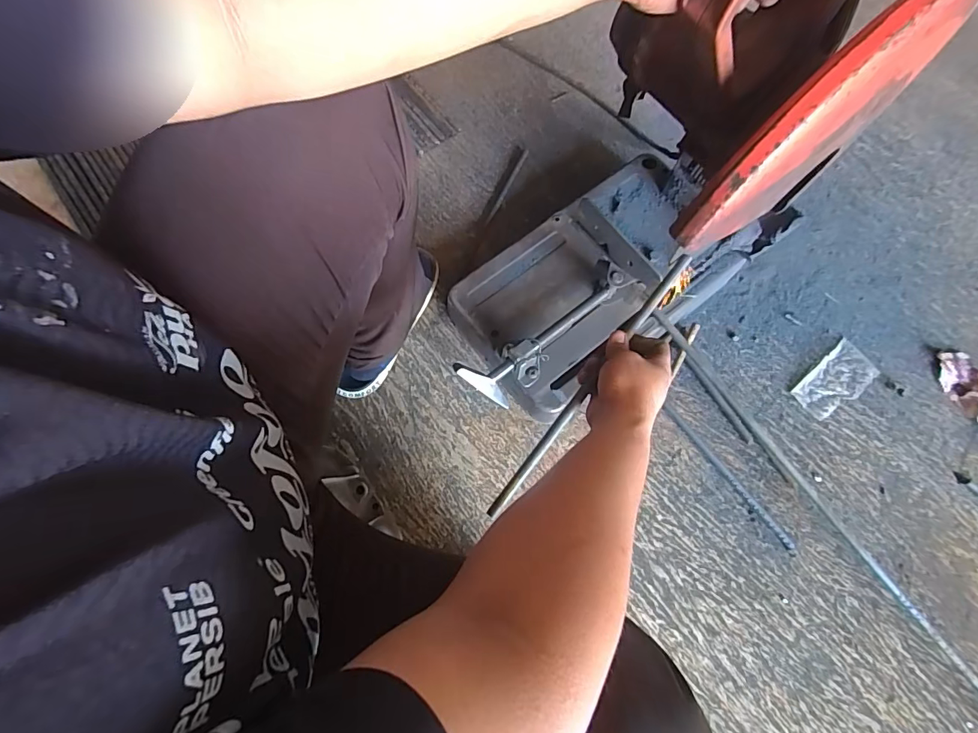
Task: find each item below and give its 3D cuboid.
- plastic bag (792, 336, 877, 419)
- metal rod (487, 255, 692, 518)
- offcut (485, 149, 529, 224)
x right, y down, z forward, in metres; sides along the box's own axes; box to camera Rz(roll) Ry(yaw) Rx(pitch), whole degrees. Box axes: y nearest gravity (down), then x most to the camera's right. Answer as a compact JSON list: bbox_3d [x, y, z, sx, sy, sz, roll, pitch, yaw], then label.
[{"bbox_3d":[0.563,0.023,0.744,0.139,0.008,0.076,-37,78,-9],"label":"plastic bag"},{"bbox_3d":[0.107,0.014,0.472,0.013,0.015,0.335,38,82,9],"label":"metal rod"},{"bbox_3d":[0.031,-0.331,0.836,0.016,0.009,0.176,25,76,6],"label":"offcut"}]

